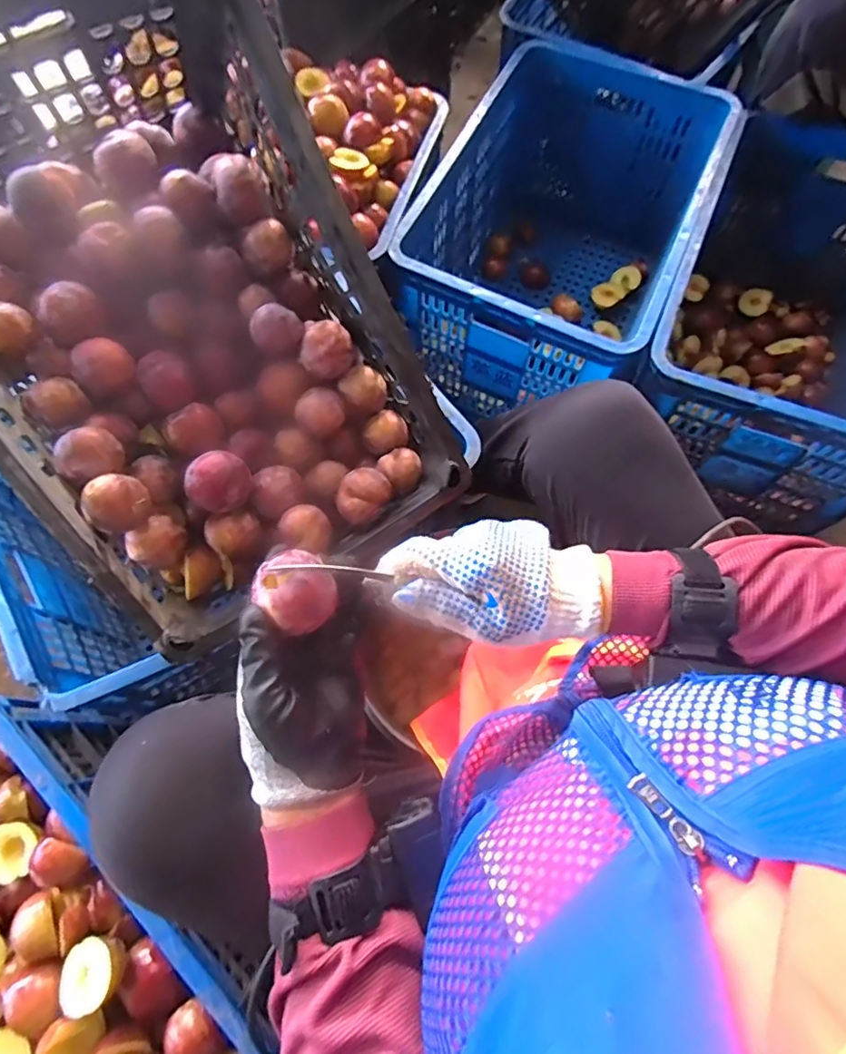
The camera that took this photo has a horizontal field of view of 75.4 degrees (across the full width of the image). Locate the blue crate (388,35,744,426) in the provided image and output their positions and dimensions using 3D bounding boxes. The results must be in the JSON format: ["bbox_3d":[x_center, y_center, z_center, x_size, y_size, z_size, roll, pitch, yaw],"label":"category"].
[{"bbox_3d":[0.226,-0.465,0.960,0.385,0.337,0.544,24,72,7],"label":"blue crate"}]

